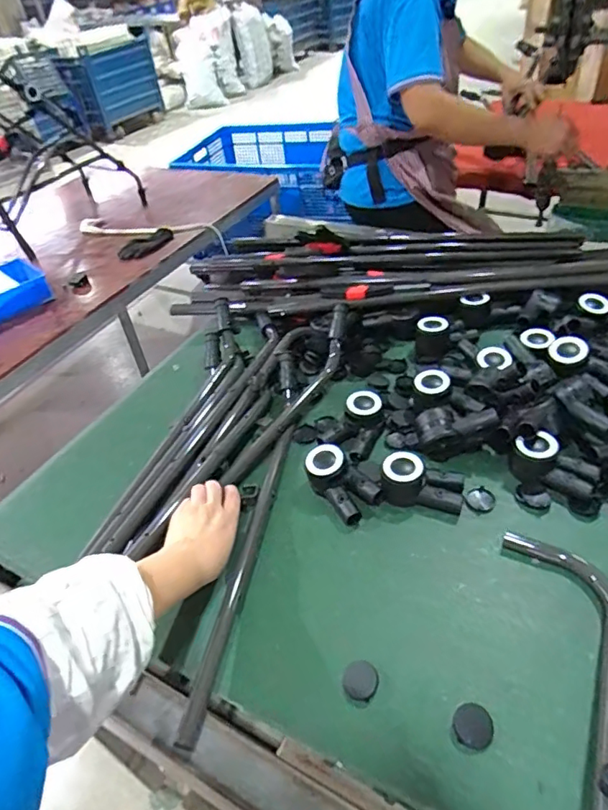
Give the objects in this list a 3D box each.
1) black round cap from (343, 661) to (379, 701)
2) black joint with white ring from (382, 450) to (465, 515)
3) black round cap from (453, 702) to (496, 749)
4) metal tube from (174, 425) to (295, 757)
[{"bbox_3d":[0.056,0.270,0.523,0.034,0.008,0.036,-4,41,3],"label":"black round cap"},{"bbox_3d":[0.150,0.098,0.671,0.102,0.050,0.062,3,42,11],"label":"black joint with white ring"},{"bbox_3d":[0.153,0.289,0.480,0.034,0.011,0.034,-4,41,3],"label":"black round cap"},{"bbox_3d":[-0.067,0.173,0.633,0.025,0.023,0.422,4,42,12],"label":"metal tube"}]

